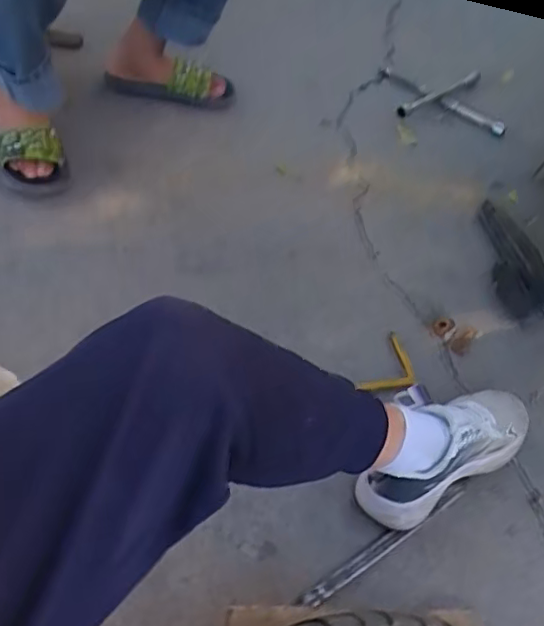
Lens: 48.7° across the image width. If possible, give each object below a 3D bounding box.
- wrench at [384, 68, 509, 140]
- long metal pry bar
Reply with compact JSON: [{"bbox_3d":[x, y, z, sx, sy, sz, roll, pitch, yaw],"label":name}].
[{"bbox_3d":[0.399,-0.506,1.416,0.257,0.036,0.257,-1,48,-5],"label":"wrench"},{"bbox_3d":[0.139,0.279,0.724,0.250,0.013,0.020,-26,55,-25],"label":"long metal pry bar"}]

